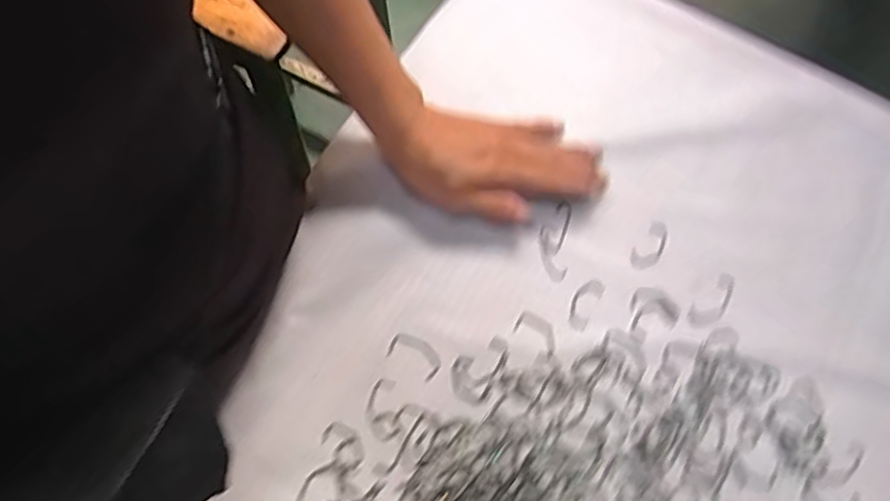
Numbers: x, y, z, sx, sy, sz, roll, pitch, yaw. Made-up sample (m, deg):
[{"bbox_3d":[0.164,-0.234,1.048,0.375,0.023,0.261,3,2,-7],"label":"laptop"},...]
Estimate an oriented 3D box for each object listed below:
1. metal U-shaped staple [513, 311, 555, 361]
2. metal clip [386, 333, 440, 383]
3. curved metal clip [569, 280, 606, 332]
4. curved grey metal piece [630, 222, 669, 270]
[{"bbox_3d":[0.065,0.057,0.447,0.034,0.004,0.022,39,72,11],"label":"metal U-shaped staple"},{"bbox_3d":[-0.020,0.071,0.439,0.037,0.004,0.022,32,71,9],"label":"metal clip"},{"bbox_3d":[0.099,0.038,0.459,0.017,0.004,0.040,29,71,8],"label":"curved metal clip"},{"bbox_3d":[0.152,-0.003,0.473,0.020,0.004,0.041,40,73,11],"label":"curved grey metal piece"}]

